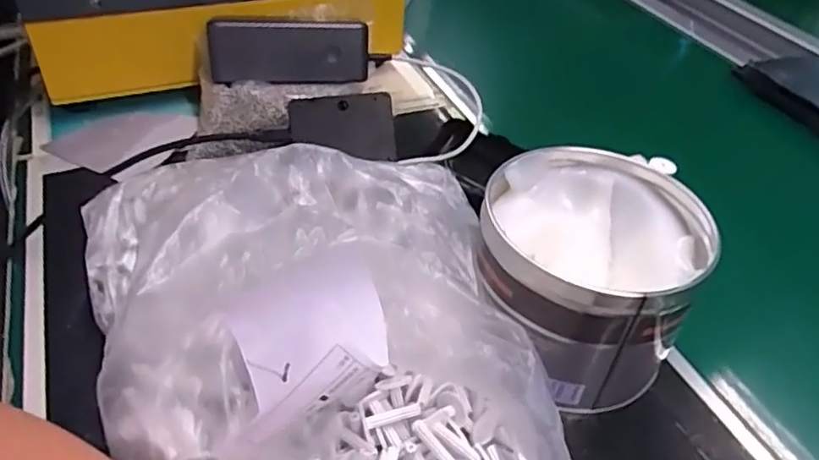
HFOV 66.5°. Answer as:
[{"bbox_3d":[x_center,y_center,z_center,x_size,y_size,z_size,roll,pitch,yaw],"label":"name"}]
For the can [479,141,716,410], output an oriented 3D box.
[{"bbox_3d":[0.104,0.028,0.380,0.119,0.097,0.128,4,41,-3],"label":"can"}]

